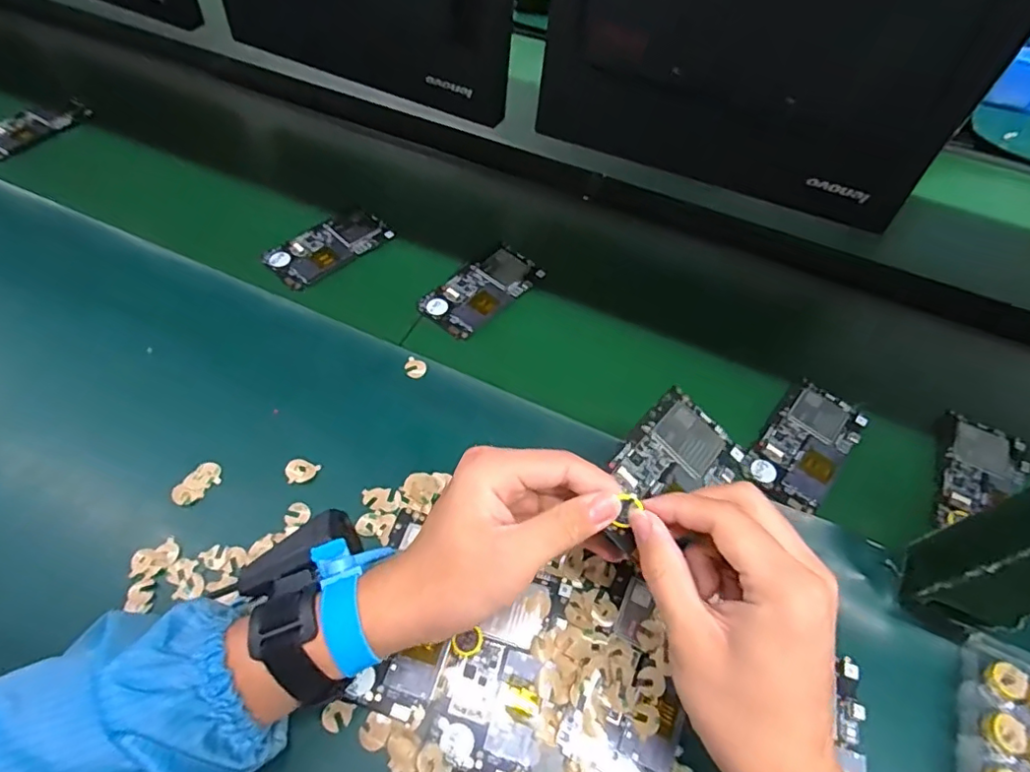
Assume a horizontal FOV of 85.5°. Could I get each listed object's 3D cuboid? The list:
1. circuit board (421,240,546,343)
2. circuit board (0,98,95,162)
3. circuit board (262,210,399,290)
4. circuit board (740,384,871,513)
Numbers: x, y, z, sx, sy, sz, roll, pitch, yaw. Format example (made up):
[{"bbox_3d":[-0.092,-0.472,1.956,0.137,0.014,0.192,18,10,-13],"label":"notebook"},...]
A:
[{"bbox_3d":[-0.032,-0.097,0.556,0.067,0.009,0.125,38,60,21],"label":"circuit board"},{"bbox_3d":[-0.573,-0.309,0.661,0.057,0.017,0.122,36,60,21],"label":"circuit board"},{"bbox_3d":[-0.193,-0.147,0.582,0.067,0.012,0.124,38,60,22],"label":"circuit board"},{"bbox_3d":[0.248,0.047,0.470,0.062,0.007,0.124,38,60,22],"label":"circuit board"}]

